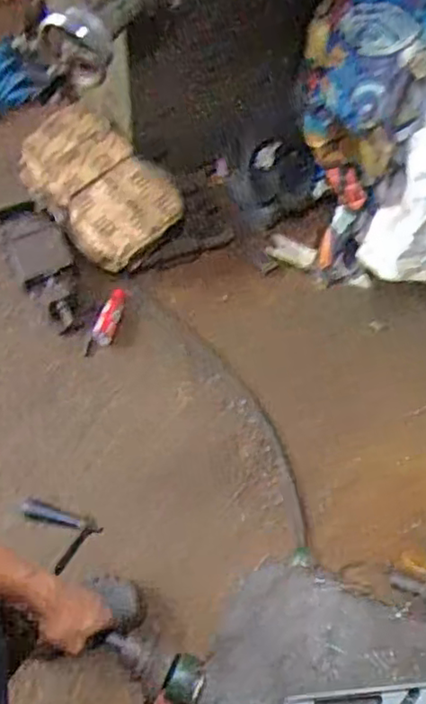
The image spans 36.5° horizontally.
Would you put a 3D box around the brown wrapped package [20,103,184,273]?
[{"bbox_3d":[-0.274,-0.425,1.602,0.265,0.186,0.390,-38,74,-17],"label":"brown wrapped package"}]

